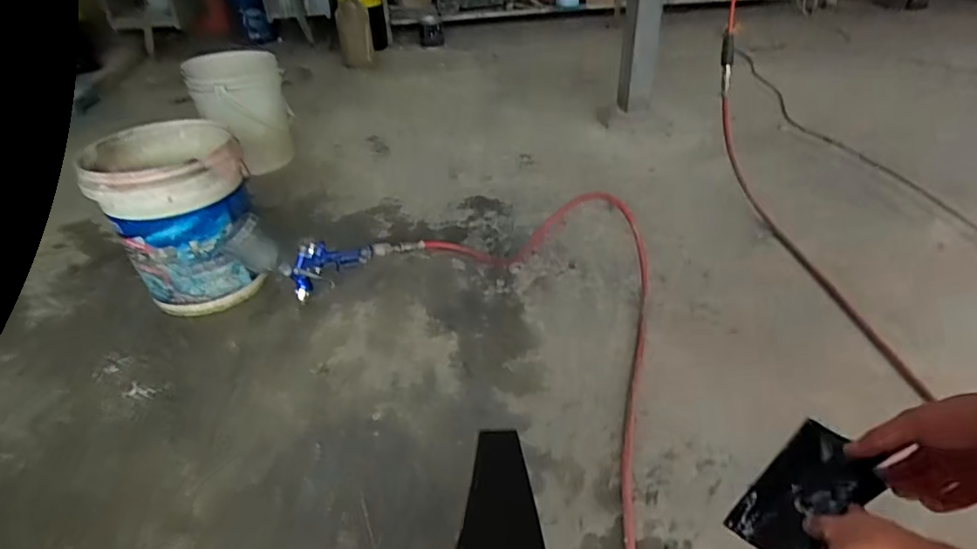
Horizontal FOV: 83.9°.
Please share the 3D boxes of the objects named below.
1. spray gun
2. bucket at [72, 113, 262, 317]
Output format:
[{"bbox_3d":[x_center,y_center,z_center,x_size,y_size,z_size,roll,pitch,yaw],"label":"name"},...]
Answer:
[{"bbox_3d":[-0.433,-0.031,1.240,0.323,0.158,0.082,14,20,-43],"label":"spray gun"},{"bbox_3d":[-0.688,-0.126,1.249,0.284,0.355,0.306,-20,40,-24],"label":"bucket"}]

